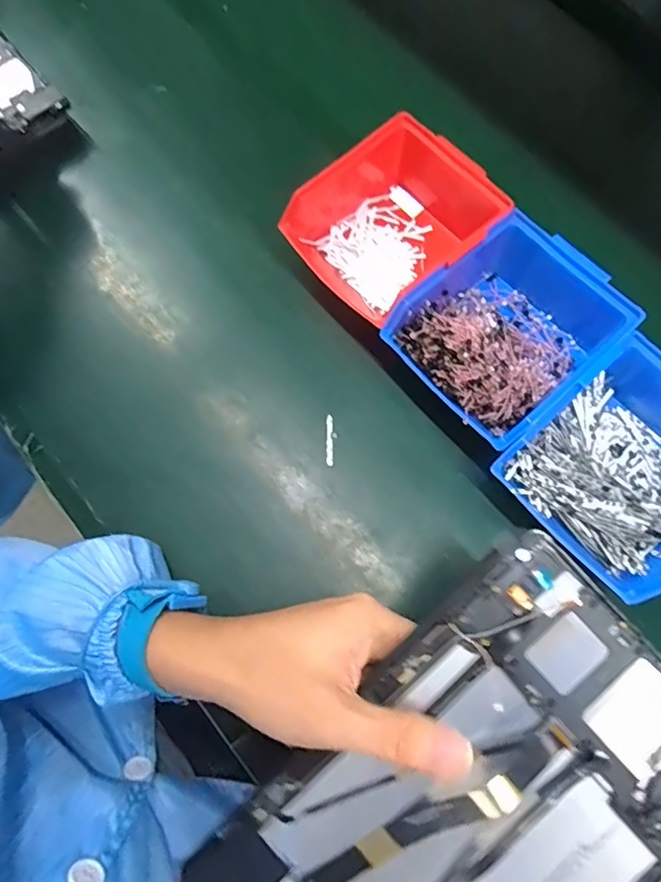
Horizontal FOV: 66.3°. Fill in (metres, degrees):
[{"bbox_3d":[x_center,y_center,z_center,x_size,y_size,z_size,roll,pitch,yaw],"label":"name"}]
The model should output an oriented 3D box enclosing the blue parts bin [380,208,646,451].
[{"bbox_3d":[0.135,-0.086,0.372,0.165,0.059,0.120,-39,78,-14],"label":"blue parts bin"}]

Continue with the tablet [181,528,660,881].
[{"bbox_3d":[0.063,0.178,0.236,0.238,0.013,0.152,-43,85,-2],"label":"tablet"}]

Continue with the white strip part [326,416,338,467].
[{"bbox_3d":[0.001,-0.001,0.381,0.008,0.004,0.039,1,74,-1],"label":"white strip part"}]

